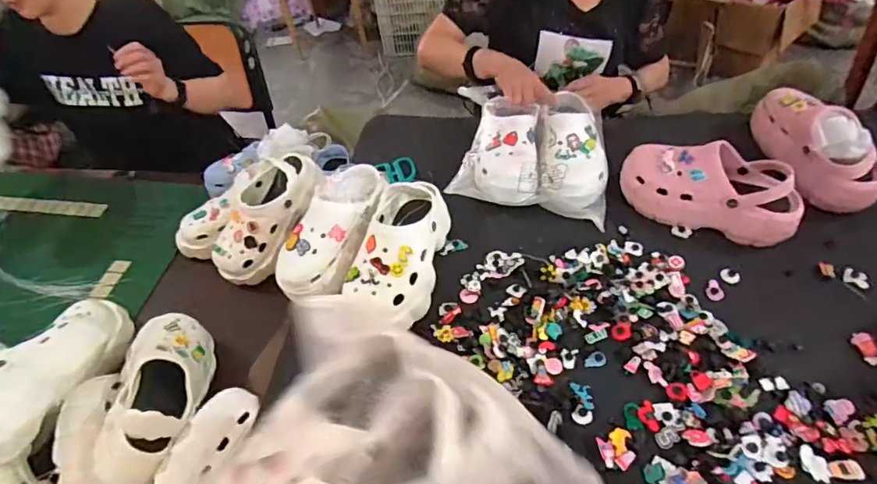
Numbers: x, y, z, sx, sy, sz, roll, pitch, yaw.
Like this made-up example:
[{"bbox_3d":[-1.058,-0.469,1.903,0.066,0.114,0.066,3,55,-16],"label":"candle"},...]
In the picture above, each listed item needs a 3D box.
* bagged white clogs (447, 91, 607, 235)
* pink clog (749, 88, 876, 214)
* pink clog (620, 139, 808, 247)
[{"bbox_3d":[0.176,-0.163,0.879,0.247,0.088,0.221,11,51,15],"label":"bagged white clogs"},{"bbox_3d":[0.631,-0.165,0.836,0.090,0.103,0.247,-7,48,1],"label":"pink clog"},{"bbox_3d":[0.427,-0.085,0.792,0.263,0.108,0.099,23,55,24],"label":"pink clog"}]

